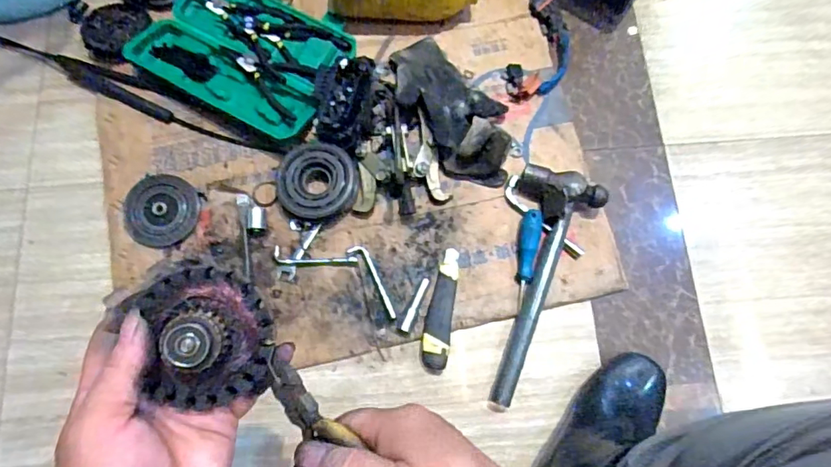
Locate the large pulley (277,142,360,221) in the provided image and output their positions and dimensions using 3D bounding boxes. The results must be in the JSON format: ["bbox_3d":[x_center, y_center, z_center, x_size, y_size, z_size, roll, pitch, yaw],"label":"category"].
[{"bbox_3d":[-0.138,-0.070,0.726,0.108,0.045,0.101,0,75,-1],"label":"large pulley"}]

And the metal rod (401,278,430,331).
[{"bbox_3d":[0.000,0.095,0.688,0.011,0.010,0.077,22,75,7],"label":"metal rod"}]

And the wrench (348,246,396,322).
[{"bbox_3d":[-0.057,0.067,0.706,0.022,0.008,0.115,-27,77,-8],"label":"wrench"}]

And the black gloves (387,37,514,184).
[{"bbox_3d":[0.055,-0.187,0.738,0.132,0.073,0.251,-37,79,-10],"label":"black gloves"}]

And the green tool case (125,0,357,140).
[{"bbox_3d":[-0.256,-0.285,0.780,0.294,0.035,0.213,28,77,6],"label":"green tool case"}]

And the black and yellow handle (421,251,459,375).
[{"bbox_3d":[0.034,0.100,0.691,0.035,0.022,0.165,8,75,1],"label":"black and yellow handle"}]

